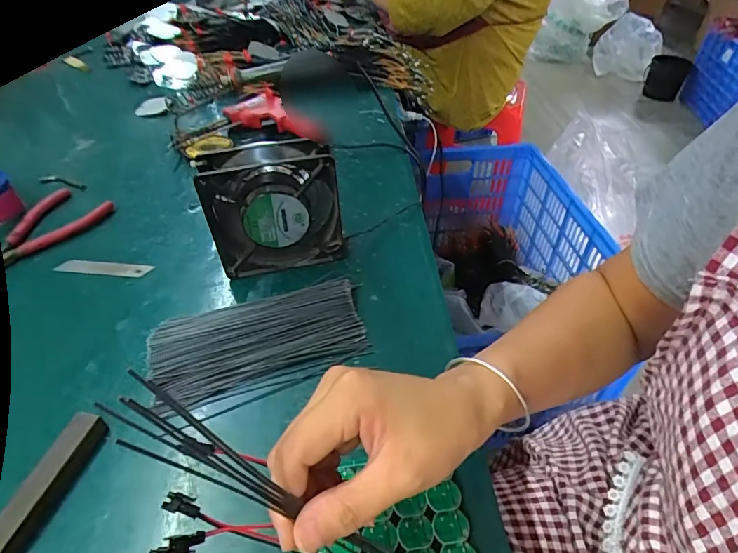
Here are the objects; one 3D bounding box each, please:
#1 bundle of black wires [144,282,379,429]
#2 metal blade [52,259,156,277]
[{"bbox_3d":[-0.093,0.055,0.392,0.176,0.013,0.099,-14,45,-12],"label":"bundle of black wires"},{"bbox_3d":[-0.272,-0.009,0.472,0.099,0.004,0.017,4,53,5],"label":"metal blade"}]

